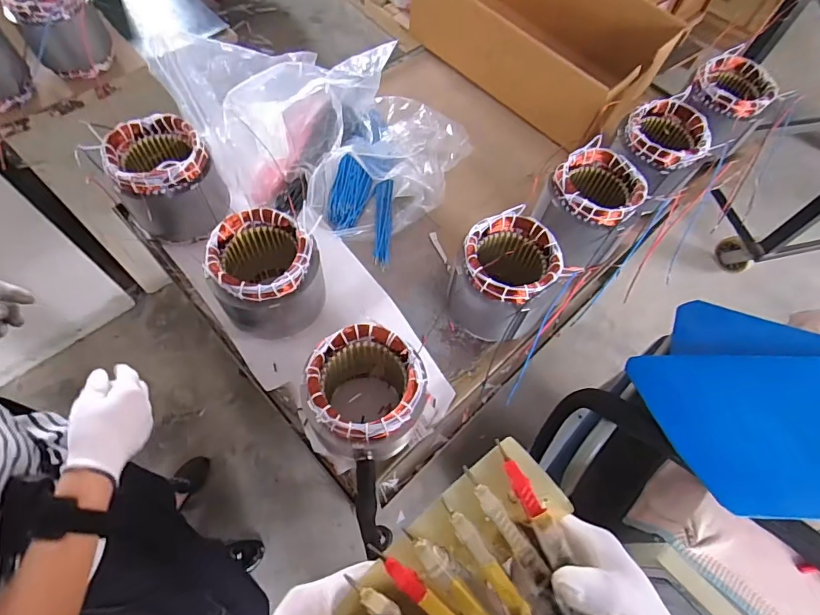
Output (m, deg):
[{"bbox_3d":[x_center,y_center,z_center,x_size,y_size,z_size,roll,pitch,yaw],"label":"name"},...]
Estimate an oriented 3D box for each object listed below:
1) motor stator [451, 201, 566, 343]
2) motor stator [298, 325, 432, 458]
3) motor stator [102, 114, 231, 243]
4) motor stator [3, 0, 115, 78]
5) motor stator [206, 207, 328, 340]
[{"bbox_3d":[0.138,-0.042,0.710,0.143,0.162,0.148,20,63,6],"label":"motor stator"},{"bbox_3d":[-0.057,0.117,0.602,0.134,0.154,0.138,2,63,-3],"label":"motor stator"},{"bbox_3d":[-0.394,-0.208,0.747,0.147,0.145,0.141,-30,69,-18],"label":"motor stator"},{"bbox_3d":[-0.760,-0.608,1.002,0.155,0.175,0.163,-30,69,-18],"label":"motor stator"},{"bbox_3d":[-0.203,-0.041,0.670,0.141,0.140,0.140,2,63,-3],"label":"motor stator"}]

